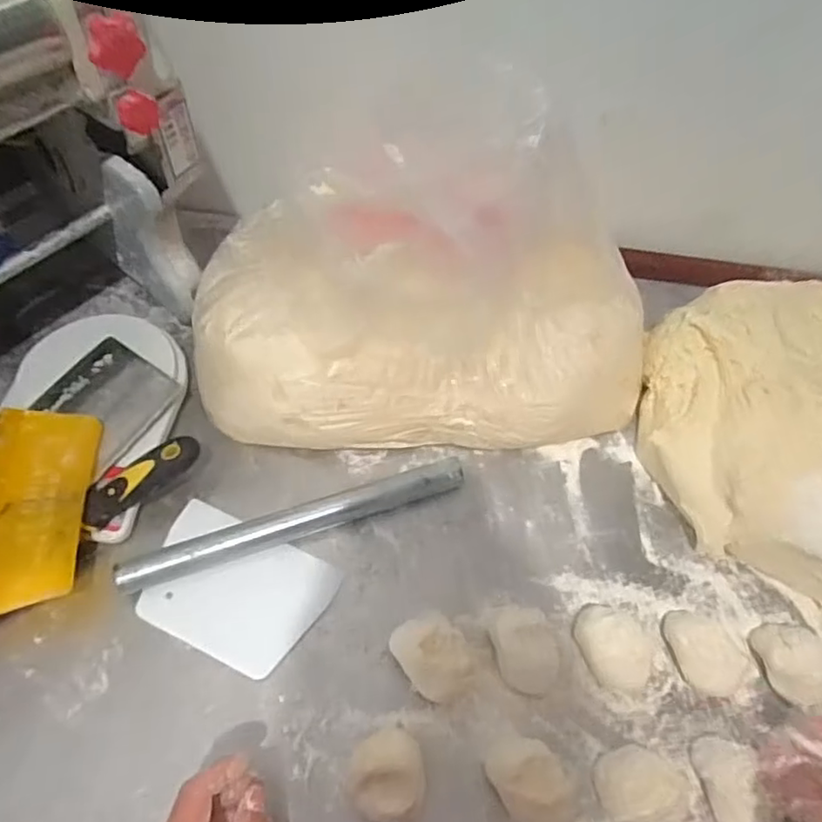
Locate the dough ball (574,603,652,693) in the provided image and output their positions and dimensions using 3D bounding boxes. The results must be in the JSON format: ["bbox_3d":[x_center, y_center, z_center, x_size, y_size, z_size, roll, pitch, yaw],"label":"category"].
[{"bbox_3d":[0.159,0.182,0.492,0.046,0.038,0.067,-23,62,-17],"label":"dough ball"}]

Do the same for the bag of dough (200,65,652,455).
[{"bbox_3d":[0.016,-0.119,0.563,0.408,0.227,0.236,-1,57,-4],"label":"bag of dough"}]

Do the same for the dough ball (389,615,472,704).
[{"bbox_3d":[0.016,0.186,0.476,0.051,0.040,0.061,-18,60,-15],"label":"dough ball"}]

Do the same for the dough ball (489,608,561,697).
[{"bbox_3d":[0.090,0.185,0.482,0.043,0.044,0.059,-11,59,-11],"label":"dough ball"}]

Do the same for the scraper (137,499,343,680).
[{"bbox_3d":[-0.147,0.144,0.513,0.146,0.006,0.104,25,59,12],"label":"scraper"}]

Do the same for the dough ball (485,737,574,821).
[{"bbox_3d":[0.084,0.258,0.436,0.045,0.038,0.061,-30,64,-21],"label":"dough ball"}]

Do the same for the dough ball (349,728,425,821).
[{"bbox_3d":[-0.015,0.247,0.426,0.047,0.048,0.055,11,57,3],"label":"dough ball"}]

